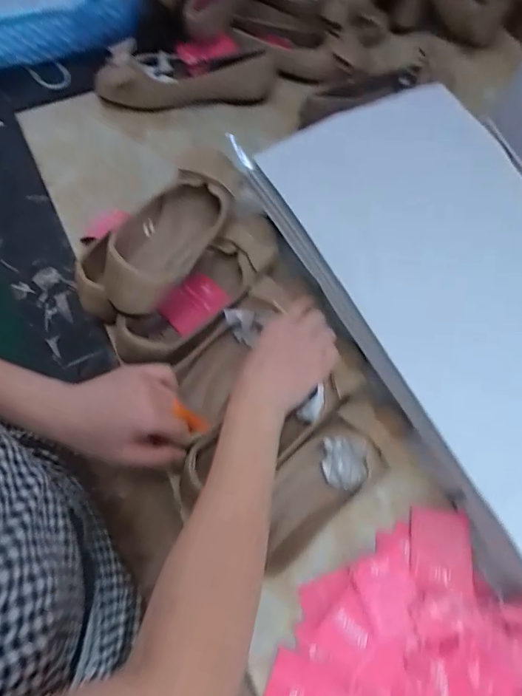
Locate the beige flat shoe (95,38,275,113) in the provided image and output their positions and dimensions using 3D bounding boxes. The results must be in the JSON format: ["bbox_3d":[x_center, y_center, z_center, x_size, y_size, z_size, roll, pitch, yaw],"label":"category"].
[{"bbox_3d":[-0.105,-0.382,0.621,0.242,0.057,0.065,-10,69,-6],"label":"beige flat shoe"}]

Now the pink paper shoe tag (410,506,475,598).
[{"bbox_3d":[0.179,0.202,0.442,0.060,0.006,0.074,6,68,0],"label":"pink paper shoe tag"}]

